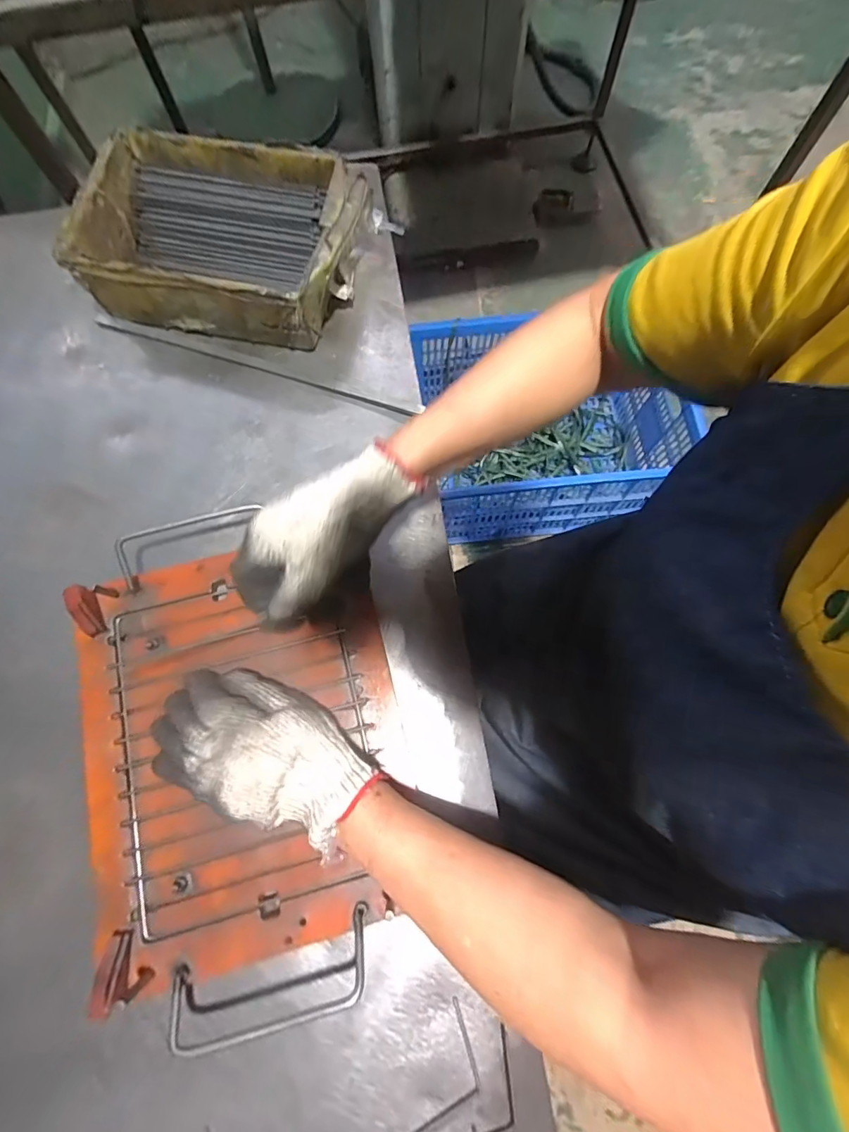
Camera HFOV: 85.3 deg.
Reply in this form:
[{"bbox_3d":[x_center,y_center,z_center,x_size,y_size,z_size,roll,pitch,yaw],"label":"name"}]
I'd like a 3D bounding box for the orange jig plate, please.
[{"bbox_3d":[-0.145,0.134,0.364,0.246,0.032,0.299,-12,73,-2],"label":"orange jig plate"}]

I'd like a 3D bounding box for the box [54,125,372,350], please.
[{"bbox_3d":[-0.200,-0.326,0.473,0.256,0.085,0.180,12,75,5],"label":"box"}]

